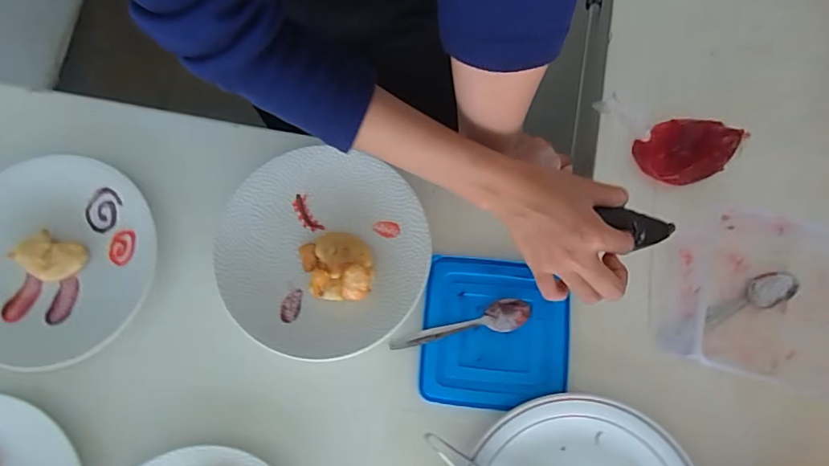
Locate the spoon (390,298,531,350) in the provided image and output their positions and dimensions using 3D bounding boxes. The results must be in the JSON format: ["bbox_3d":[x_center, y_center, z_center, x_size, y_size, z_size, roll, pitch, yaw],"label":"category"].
[{"bbox_3d":[0.043,0.086,0.464,0.132,0.008,0.028,-10,77,-3],"label":"spoon"}]

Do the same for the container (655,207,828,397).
[{"bbox_3d":[0.300,0.053,0.436,0.135,0.078,0.143,11,77,2],"label":"container"}]

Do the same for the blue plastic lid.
[{"bbox_3d":[0.076,0.093,0.467,0.134,0.008,0.136,5,77,0],"label":"blue plastic lid"}]

